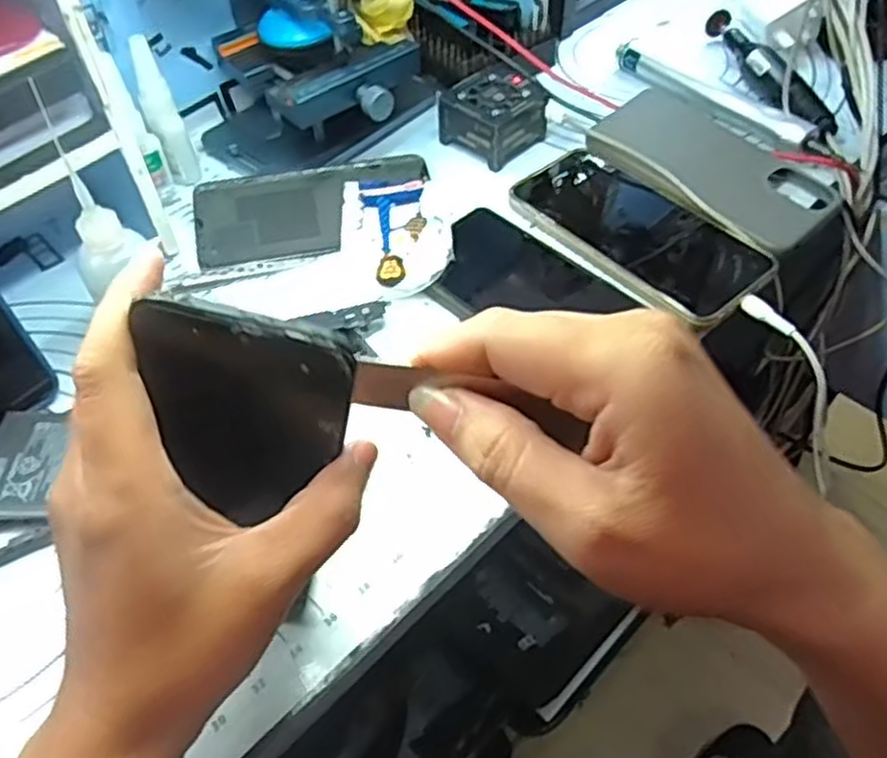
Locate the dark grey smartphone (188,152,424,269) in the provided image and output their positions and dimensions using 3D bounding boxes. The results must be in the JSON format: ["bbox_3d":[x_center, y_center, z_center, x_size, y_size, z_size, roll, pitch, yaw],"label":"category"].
[{"bbox_3d":[-0.084,-0.113,0.494,0.156,0.014,0.075,-14,51,-8],"label":"dark grey smartphone"}]

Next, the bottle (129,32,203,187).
[{"bbox_3d":[-0.182,-0.175,0.485,0.021,0.085,0.017,-20,52,-13],"label":"bottle"}]

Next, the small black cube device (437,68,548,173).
[{"bbox_3d":[0.036,-0.187,0.529,0.063,0.035,0.059,-33,56,-22],"label":"small black cube device"}]

